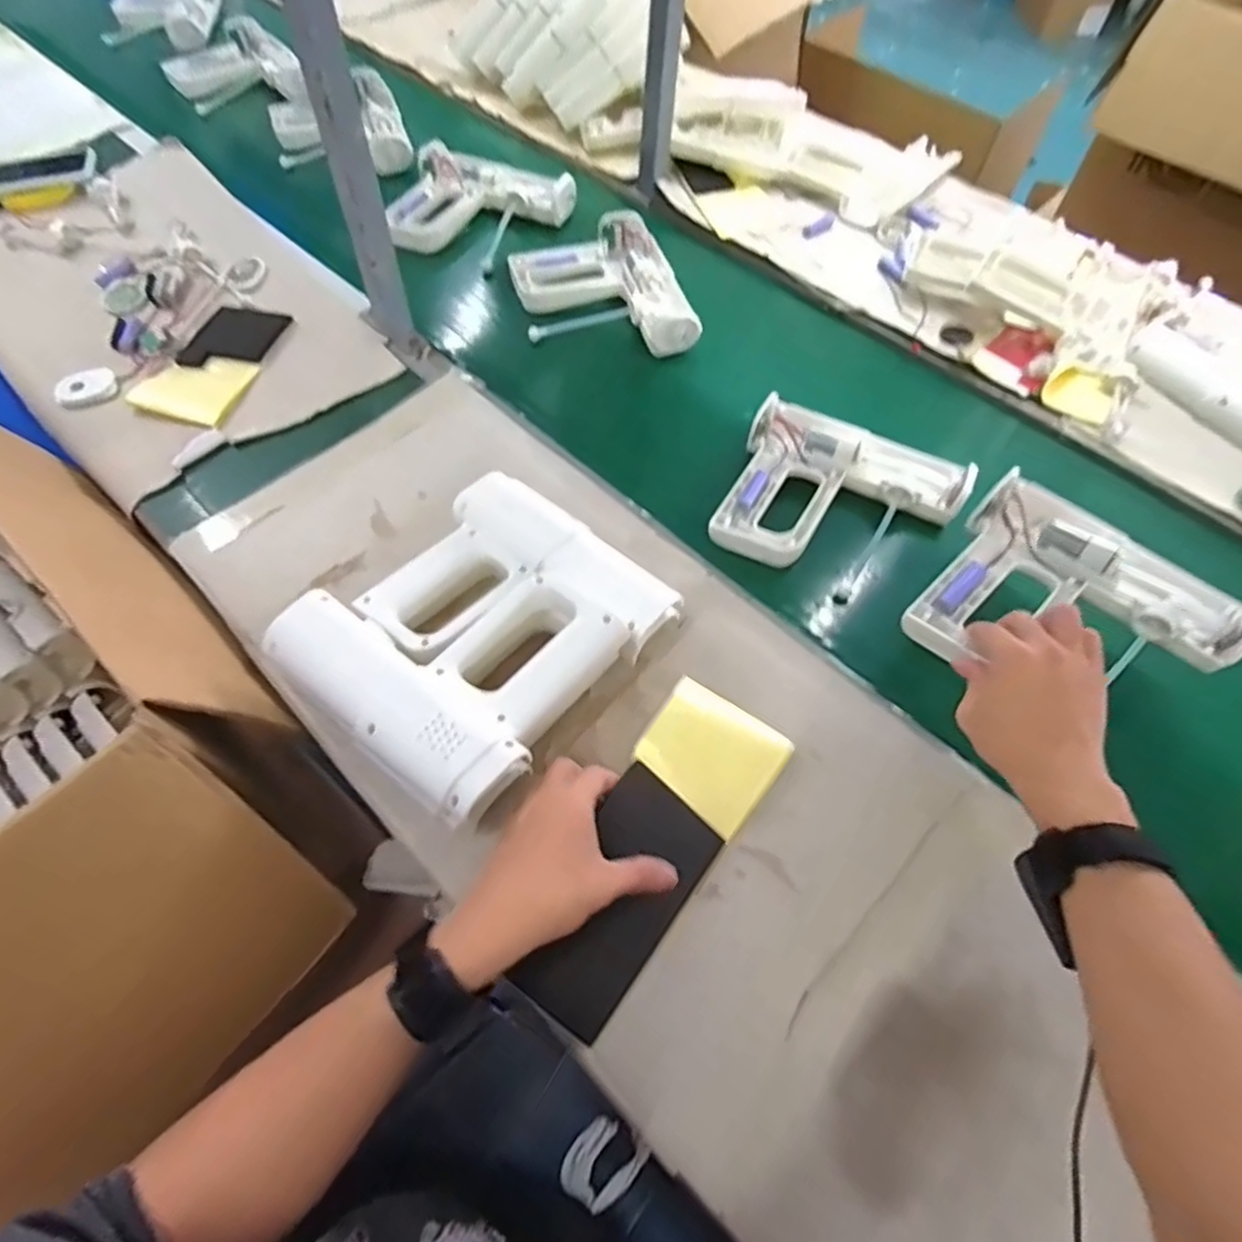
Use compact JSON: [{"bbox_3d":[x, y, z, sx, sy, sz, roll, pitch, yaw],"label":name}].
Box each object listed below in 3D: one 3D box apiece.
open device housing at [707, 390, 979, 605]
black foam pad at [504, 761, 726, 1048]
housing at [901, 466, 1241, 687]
[{"bbox_3d":[0.215,-0.113,0.669,0.215,0.053,0.183,22,62,12],"label":"open device housing"},{"bbox_3d":[-0.003,0.185,0.458,0.086,0.007,0.157,42,69,-3],"label":"black foam pad"},{"bbox_3d":[0.362,-0.010,0.533,0.210,0.035,0.189,34,65,18],"label":"housing"}]

